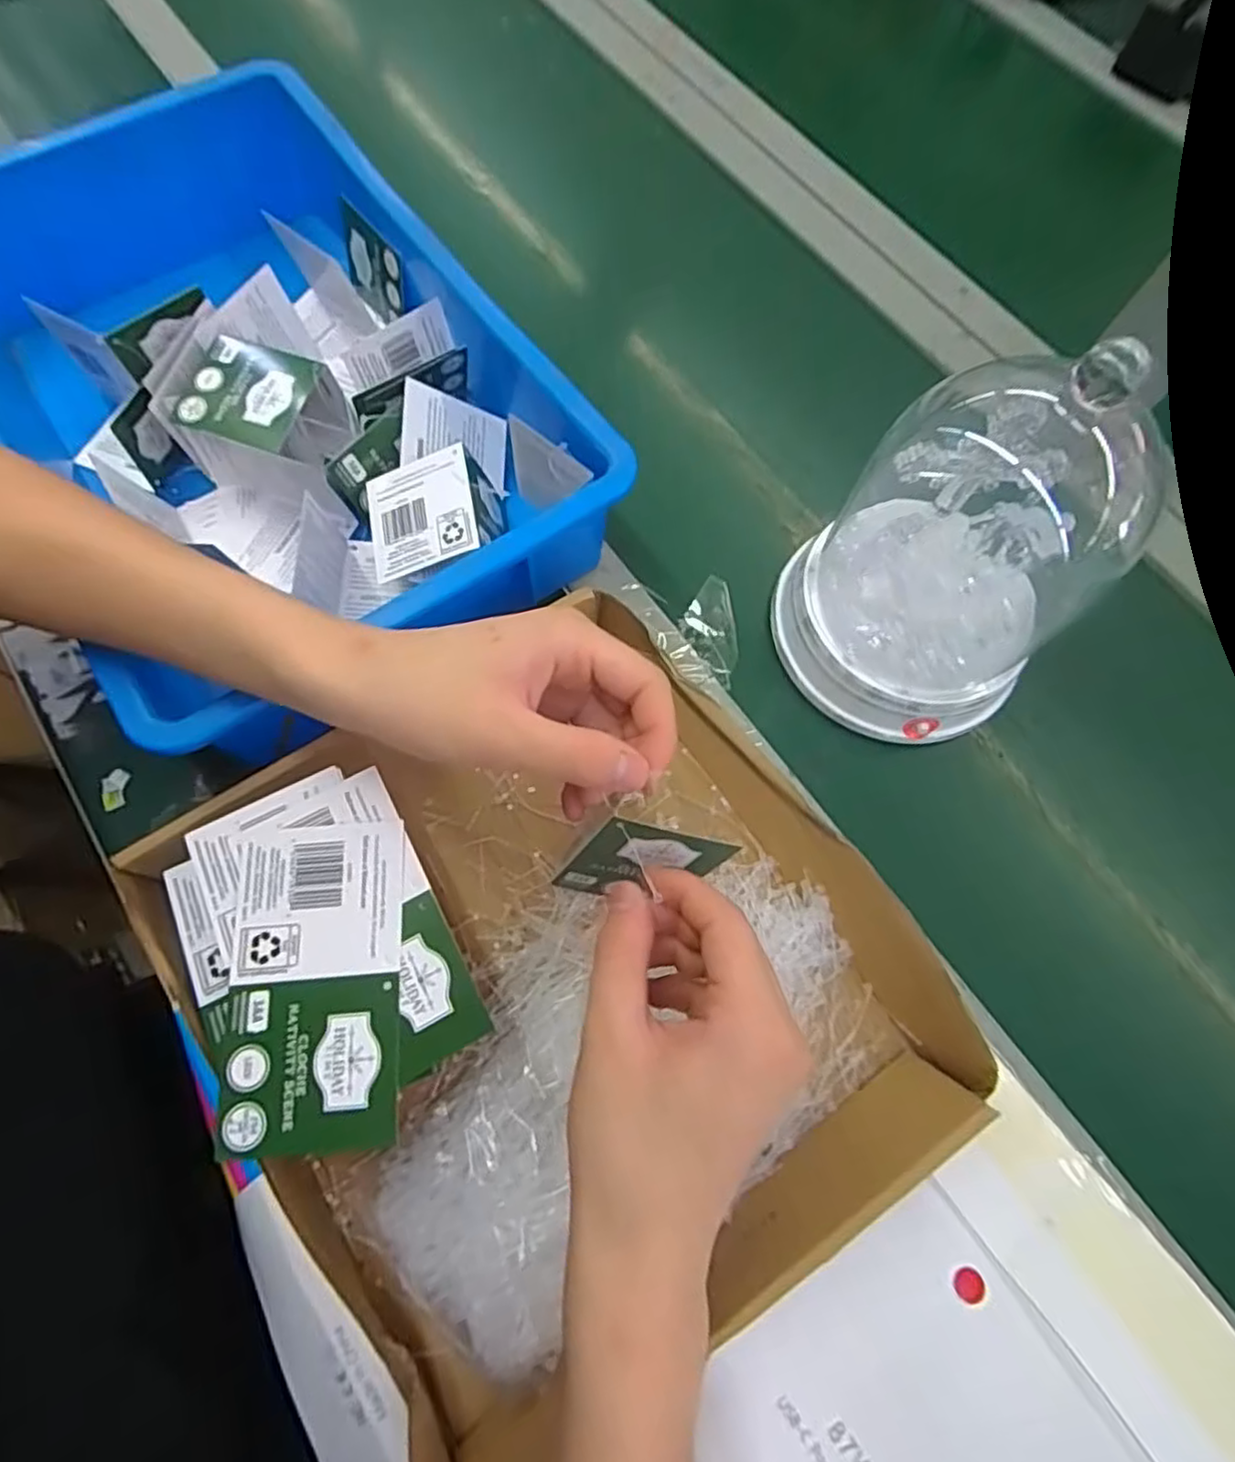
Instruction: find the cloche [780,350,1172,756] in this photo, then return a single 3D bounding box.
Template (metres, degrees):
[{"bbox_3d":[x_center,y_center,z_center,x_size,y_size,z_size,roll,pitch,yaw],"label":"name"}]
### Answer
[{"bbox_3d":[0.167,-0.095,0.338,0.145,0.196,0.137,26,71,6],"label":"cloche"}]

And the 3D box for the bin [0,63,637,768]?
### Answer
[{"bbox_3d":[-0.217,-0.197,0.418,0.278,0.094,0.414,-34,75,-13],"label":"bin"}]

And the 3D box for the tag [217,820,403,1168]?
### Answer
[{"bbox_3d":[-0.123,0.102,0.281,0.068,0.004,0.125,-4,71,-4],"label":"tag"}]

